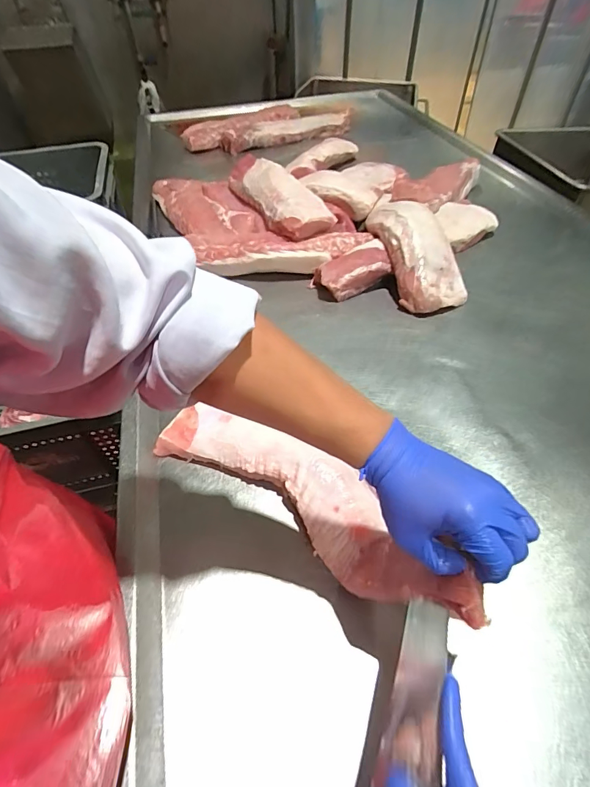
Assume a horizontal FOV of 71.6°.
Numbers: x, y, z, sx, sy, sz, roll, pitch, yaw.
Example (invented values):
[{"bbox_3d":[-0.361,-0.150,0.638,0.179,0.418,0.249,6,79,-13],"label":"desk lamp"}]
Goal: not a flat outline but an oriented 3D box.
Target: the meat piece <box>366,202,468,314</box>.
[{"bbox_3d":[0.258,-0.342,0.906,0.141,0.103,0.375,-9,61,-6],"label":"meat piece"}]

